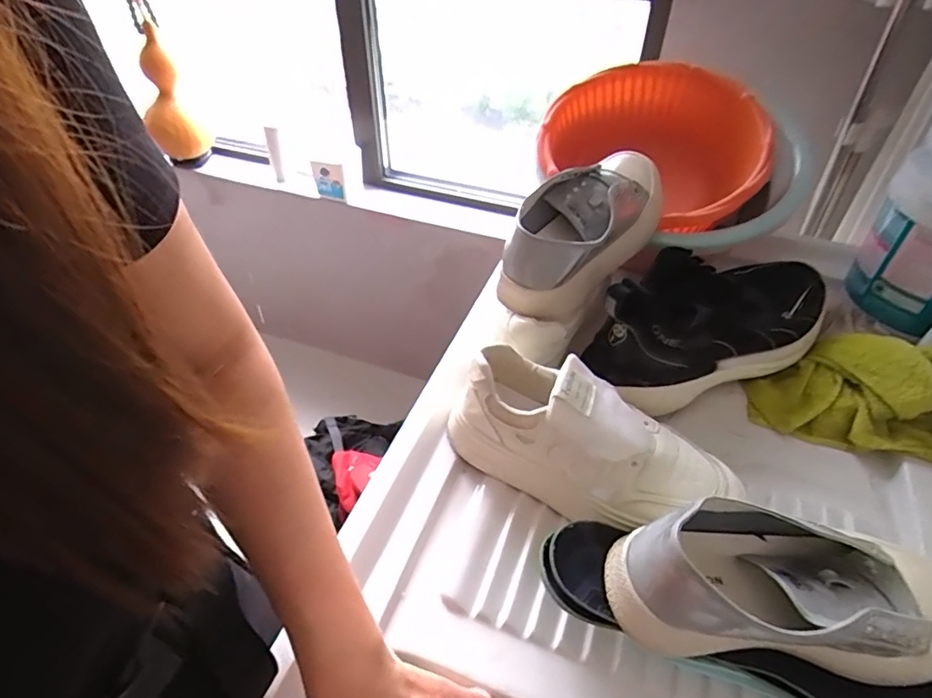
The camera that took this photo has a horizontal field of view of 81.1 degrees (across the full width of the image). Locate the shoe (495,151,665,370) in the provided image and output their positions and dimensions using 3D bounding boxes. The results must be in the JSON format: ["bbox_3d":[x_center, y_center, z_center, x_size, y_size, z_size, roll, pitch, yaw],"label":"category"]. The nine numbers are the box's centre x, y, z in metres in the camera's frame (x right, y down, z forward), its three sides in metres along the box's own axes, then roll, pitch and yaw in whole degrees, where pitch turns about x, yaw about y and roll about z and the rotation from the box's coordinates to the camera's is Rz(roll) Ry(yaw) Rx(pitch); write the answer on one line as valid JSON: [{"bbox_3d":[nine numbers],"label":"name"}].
[{"bbox_3d":[0.119,-0.118,0.566,0.098,0.121,0.269,27,64,24],"label":"shoe"}]

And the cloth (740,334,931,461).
[{"bbox_3d":[0.410,0.033,0.554,0.205,0.086,0.127,15,46,14],"label":"cloth"}]

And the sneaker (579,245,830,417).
[{"bbox_3d":[0.269,-0.044,0.582,0.298,0.112,0.123,-15,47,-16],"label":"sneaker"}]

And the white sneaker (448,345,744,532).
[{"bbox_3d":[0.099,0.075,0.465,0.237,0.113,0.090,19,47,17],"label":"white sneaker"}]

